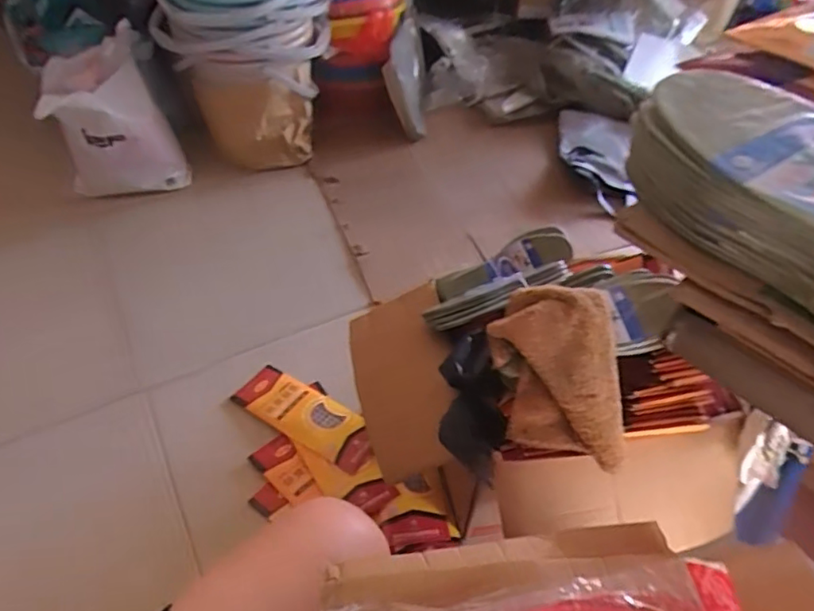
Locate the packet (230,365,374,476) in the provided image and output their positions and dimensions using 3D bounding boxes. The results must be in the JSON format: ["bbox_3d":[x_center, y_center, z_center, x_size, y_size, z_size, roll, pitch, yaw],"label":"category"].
[{"bbox_3d":[-0.186,0.202,1.061,0.292,0.020,0.101,27,51,22],"label":"packet"}]

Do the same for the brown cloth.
[{"bbox_3d":[0.170,0.080,0.669,0.140,0.051,0.203,-4,87,14],"label":"brown cloth"}]

